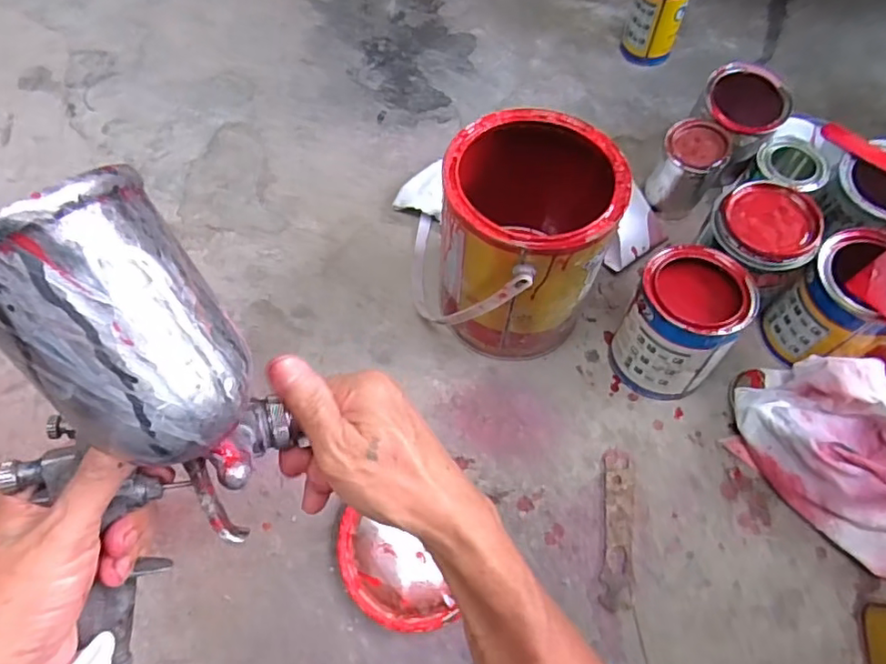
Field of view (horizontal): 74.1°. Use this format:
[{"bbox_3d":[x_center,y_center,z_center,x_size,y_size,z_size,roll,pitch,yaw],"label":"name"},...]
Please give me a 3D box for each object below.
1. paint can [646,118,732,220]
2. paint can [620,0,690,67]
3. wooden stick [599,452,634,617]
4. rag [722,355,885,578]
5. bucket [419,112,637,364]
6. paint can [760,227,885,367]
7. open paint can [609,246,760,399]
[{"bbox_3d":[0.289,-0.195,0.703,0.067,0.098,0.068,-1,65,1],"label":"paint can"},{"bbox_3d":[0.290,-0.436,0.786,0.071,0.140,0.069,-1,65,1],"label":"paint can"},{"bbox_3d":[0.174,0.194,0.584,0.029,0.008,0.149,5,65,4],"label":"wooden stick"},{"bbox_3d":[0.408,0.118,0.564,0.230,0.095,0.160,41,75,17],"label":"rag"},{"bbox_3d":[0.066,-0.088,0.603,0.191,0.213,0.182,-1,65,1],"label":"bucket"},{"bbox_3d":[0.403,-0.028,0.606,0.086,0.122,0.104,-15,67,-4],"label":"paint can"},{"bbox_3d":[0.239,-0.006,0.601,0.104,0.130,0.118,30,72,14],"label":"open paint can"}]

